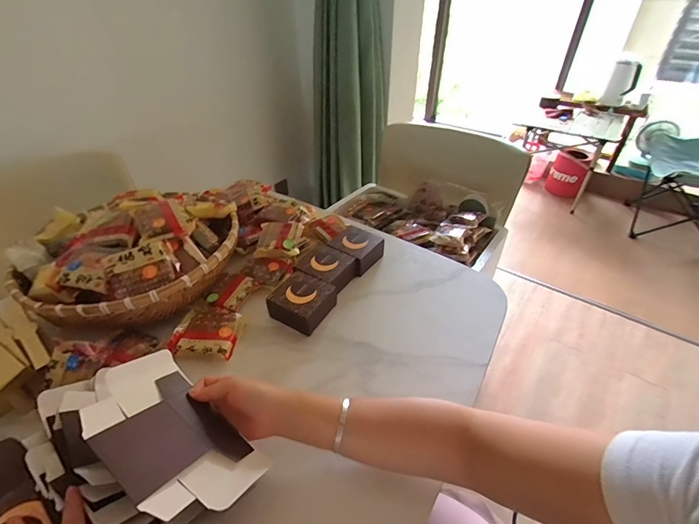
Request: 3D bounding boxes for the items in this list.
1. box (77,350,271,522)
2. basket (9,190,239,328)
[{"bbox_3d":[-0.192,0.183,0.389,0.195,0.012,0.122,36,22,15],"label":"box"},{"bbox_3d":[-0.370,-0.022,0.630,0.339,0.128,0.286,-25,45,-26],"label":"basket"}]

